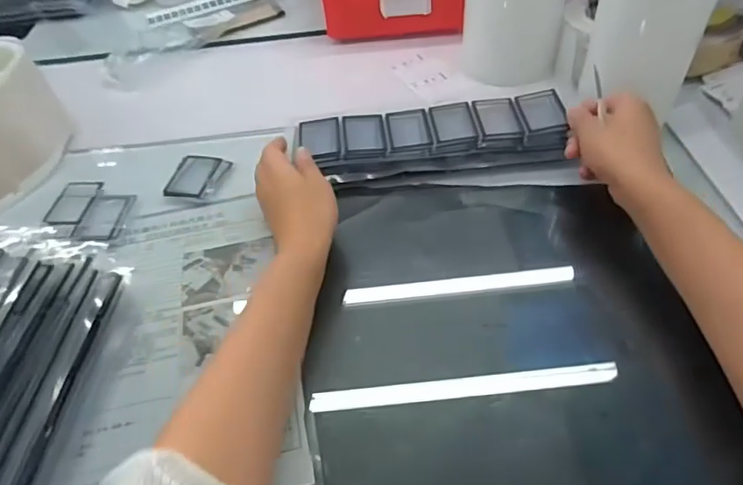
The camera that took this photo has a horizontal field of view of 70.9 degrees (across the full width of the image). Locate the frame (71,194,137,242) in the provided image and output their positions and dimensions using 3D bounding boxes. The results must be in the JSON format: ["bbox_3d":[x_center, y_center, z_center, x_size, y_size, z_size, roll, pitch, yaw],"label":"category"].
[{"bbox_3d":[-0.271,-0.027,0.529,0.042,0.010,0.068,0,51,5],"label":"frame"}]

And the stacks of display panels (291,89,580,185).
[{"bbox_3d":[0.066,-0.106,0.549,0.277,0.038,0.084,-5,50,0],"label":"stacks of display panels"}]

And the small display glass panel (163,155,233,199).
[{"bbox_3d":[-0.187,-0.070,0.560,0.056,0.004,0.059,9,52,12],"label":"small display glass panel"}]

